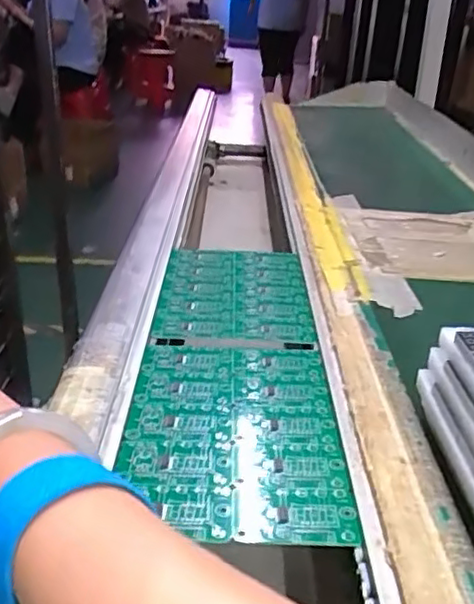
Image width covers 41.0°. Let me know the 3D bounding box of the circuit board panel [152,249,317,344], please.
[{"bbox_3d":[-0.004,-0.009,0.551,0.122,0.007,0.172,3,25,-1],"label":"circuit board panel"}]

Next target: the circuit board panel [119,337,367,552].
[{"bbox_3d":[-0.005,0.074,0.384,0.123,0.005,0.183,3,25,-1],"label":"circuit board panel"}]

